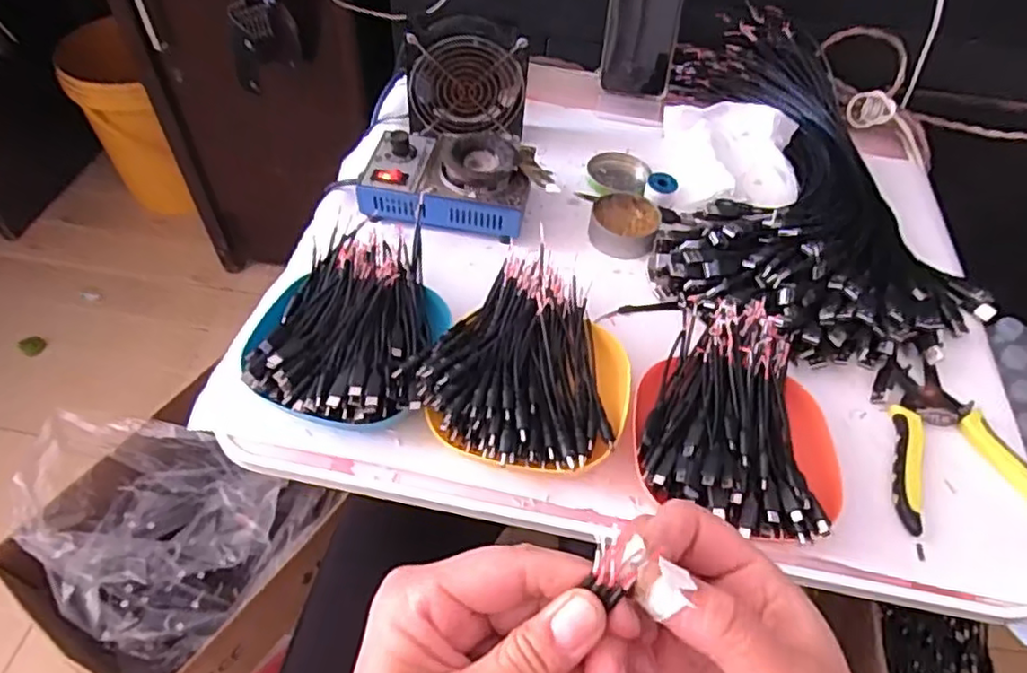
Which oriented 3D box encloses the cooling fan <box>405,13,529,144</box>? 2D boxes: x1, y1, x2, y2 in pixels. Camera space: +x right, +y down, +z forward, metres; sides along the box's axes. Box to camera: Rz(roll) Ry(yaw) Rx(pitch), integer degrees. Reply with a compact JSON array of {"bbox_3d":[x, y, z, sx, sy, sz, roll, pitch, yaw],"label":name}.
[{"bbox_3d":[-0.046,-0.258,0.662,0.121,0.117,0.053,-2,42,-8],"label":"cooling fan"}]

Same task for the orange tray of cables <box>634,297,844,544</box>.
[{"bbox_3d":[0.158,0.053,0.465,0.138,0.049,0.184,10,52,4],"label":"orange tray of cables"}]

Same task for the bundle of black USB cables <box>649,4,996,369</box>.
[{"bbox_3d":[0.295,-0.154,0.631,0.289,0.062,0.428,12,53,6],"label":"bundle of black USB cables"}]

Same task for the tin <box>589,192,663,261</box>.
[{"bbox_3d":[0.103,-0.104,0.607,0.061,0.026,0.058,15,53,8],"label":"tin"}]

